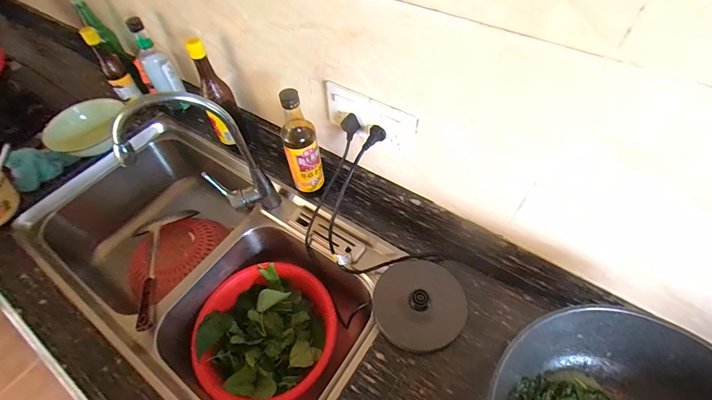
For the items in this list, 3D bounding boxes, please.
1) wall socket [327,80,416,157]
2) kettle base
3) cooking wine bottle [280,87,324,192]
[{"bbox_3d":[0.022,-0.137,0.584,0.169,0.083,0.016,25,60,19],"label":"wall socket"},{"bbox_3d":[0.106,0.172,0.582,0.145,0.030,0.150,-1,55,2],"label":"kettle base"},{"bbox_3d":[-0.105,-0.104,0.653,0.066,0.219,0.054,-15,55,-8],"label":"cooking wine bottle"}]

